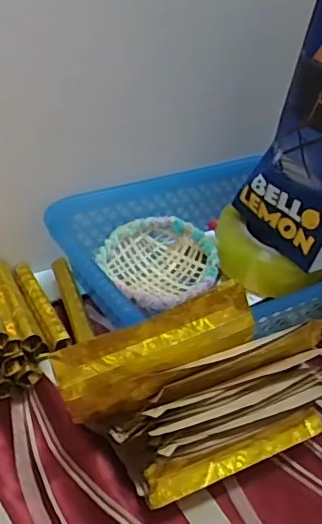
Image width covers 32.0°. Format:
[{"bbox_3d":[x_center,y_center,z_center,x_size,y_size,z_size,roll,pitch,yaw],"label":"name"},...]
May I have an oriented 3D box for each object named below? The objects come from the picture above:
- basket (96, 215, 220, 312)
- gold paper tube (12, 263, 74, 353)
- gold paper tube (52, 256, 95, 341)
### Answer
[{"bbox_3d":[0.001,0.004,0.588,0.114,0.042,0.120,2,37,-1],"label":"basket"},{"bbox_3d":[-0.122,0.036,0.555,0.020,0.013,0.138,-15,41,-23],"label":"gold paper tube"},{"bbox_3d":[-0.087,0.035,0.554,0.018,0.020,0.121,-11,39,-17],"label":"gold paper tube"}]

